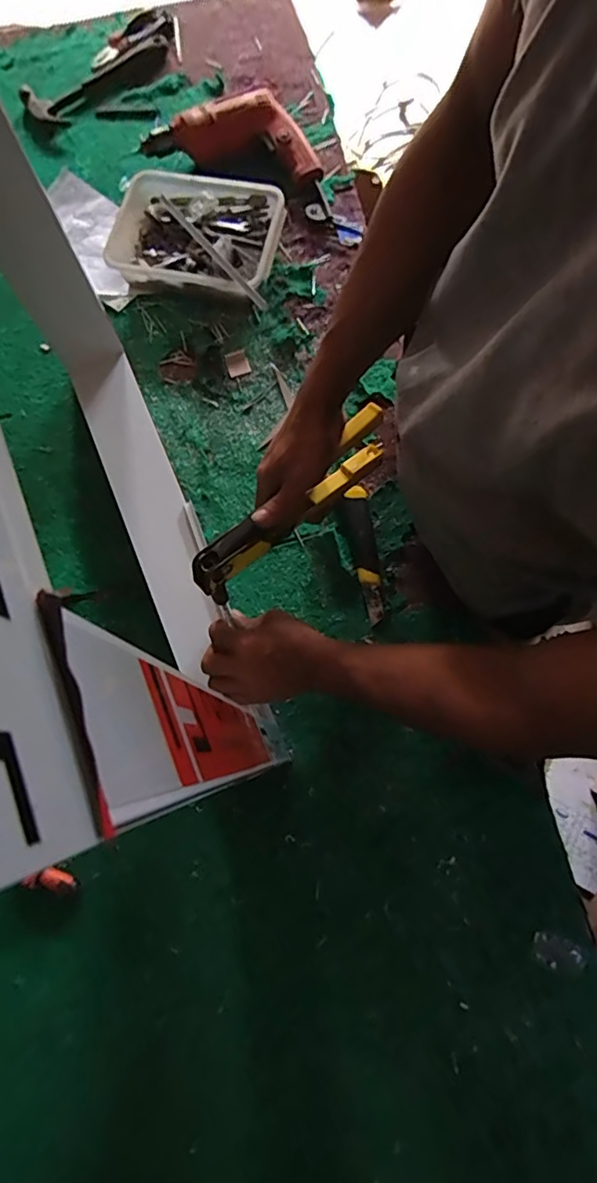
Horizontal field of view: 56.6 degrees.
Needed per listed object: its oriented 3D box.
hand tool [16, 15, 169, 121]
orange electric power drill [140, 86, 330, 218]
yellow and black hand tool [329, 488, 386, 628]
[{"bbox_3d":[-0.310,-0.852,0.896,0.293,0.023,0.081,-41,77,-8],"label":"hand tool"},{"bbox_3d":[-0.069,-0.654,0.811,0.285,0.062,0.153,21,77,7],"label":"orange electric power drill"},{"bbox_3d":[0.075,-0.043,0.655,0.040,0.015,0.158,-13,87,-2],"label":"yellow and black hand tool"}]

